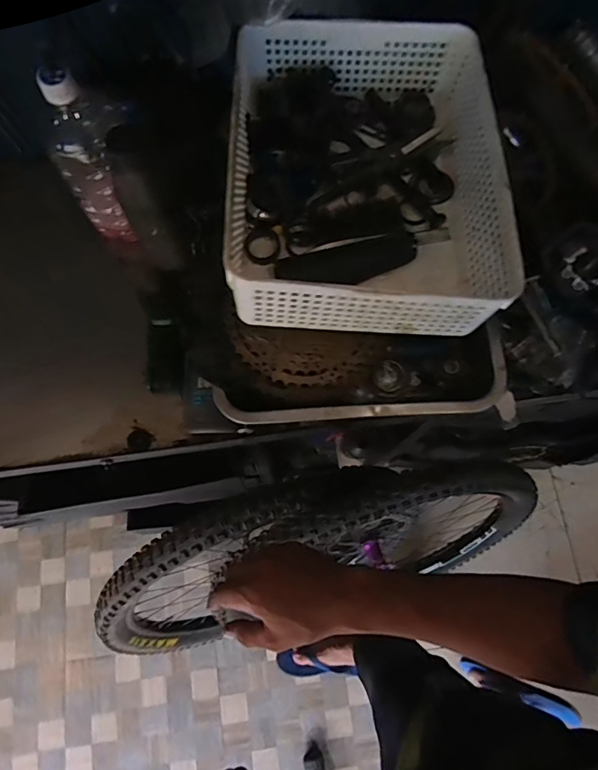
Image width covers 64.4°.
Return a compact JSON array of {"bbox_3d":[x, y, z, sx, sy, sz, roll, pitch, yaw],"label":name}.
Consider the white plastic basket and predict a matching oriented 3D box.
[{"bbox_3d":[0.061,-0.213,0.473,0.245,0.097,0.329,0,75,1],"label":"white plastic basket"}]

